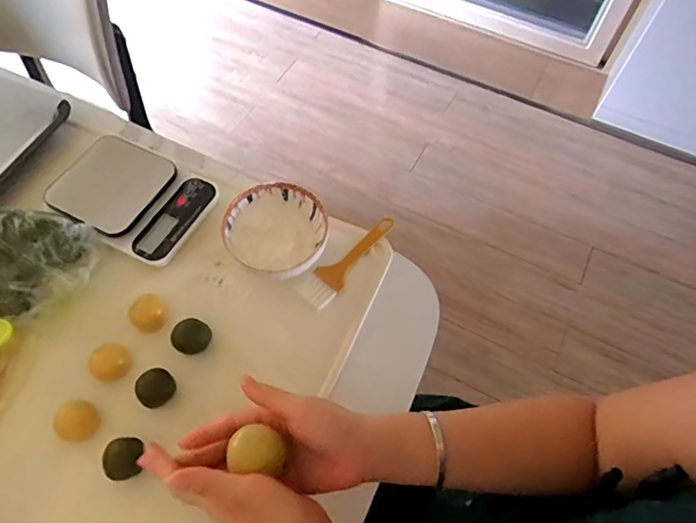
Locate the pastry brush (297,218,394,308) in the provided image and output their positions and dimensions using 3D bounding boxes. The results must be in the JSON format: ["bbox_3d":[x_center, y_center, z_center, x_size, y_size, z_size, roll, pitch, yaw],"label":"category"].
[{"bbox_3d":[0.001,-0.005,0.593,0.043,0.019,0.136,40,67,19],"label":"pastry brush"}]

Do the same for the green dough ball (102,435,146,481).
[{"bbox_3d":[-0.209,0.183,0.471,0.030,0.026,0.035,-3,61,-3],"label":"green dough ball"}]

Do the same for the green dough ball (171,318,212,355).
[{"bbox_3d":[-0.164,0.079,0.532,0.034,0.025,0.037,1,60,-1],"label":"green dough ball"}]

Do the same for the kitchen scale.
[{"bbox_3d":[-0.256,-0.082,0.606,0.170,0.028,0.130,27,63,13],"label":"kitchen scale"}]

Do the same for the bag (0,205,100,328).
[{"bbox_3d":[-0.355,0.001,0.544,0.130,0.067,0.125,7,61,2],"label":"bag"}]

